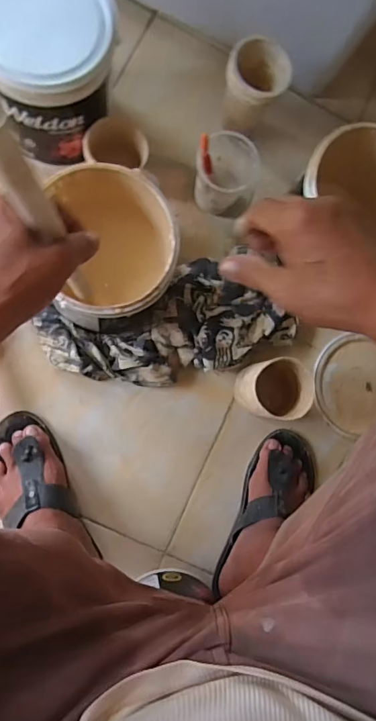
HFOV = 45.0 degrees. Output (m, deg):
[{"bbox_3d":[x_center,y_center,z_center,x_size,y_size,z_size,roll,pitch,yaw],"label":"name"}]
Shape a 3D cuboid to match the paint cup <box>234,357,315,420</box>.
[{"bbox_3d":[0.124,0.043,0.681,0.088,0.121,0.083,1,86,-9],"label":"paint cup"}]

